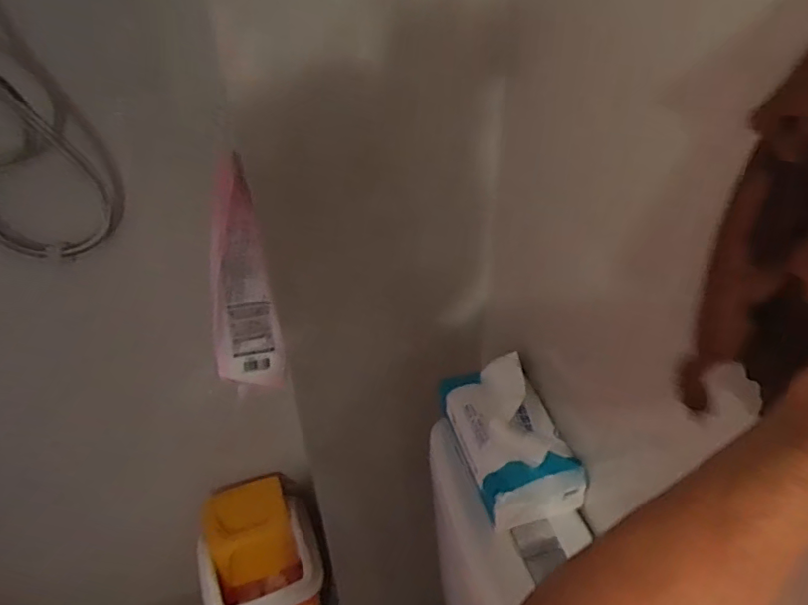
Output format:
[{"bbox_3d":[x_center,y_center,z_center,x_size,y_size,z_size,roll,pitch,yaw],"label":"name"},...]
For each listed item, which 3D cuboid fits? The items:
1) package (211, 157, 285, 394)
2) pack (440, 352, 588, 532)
[{"bbox_3d":[-0.193,-0.017,0.645,0.084,0.291,0.033,-18,42,-17],"label":"package"},{"bbox_3d":[0.102,0.129,0.558,0.094,0.061,0.154,-12,41,-11],"label":"pack"}]

